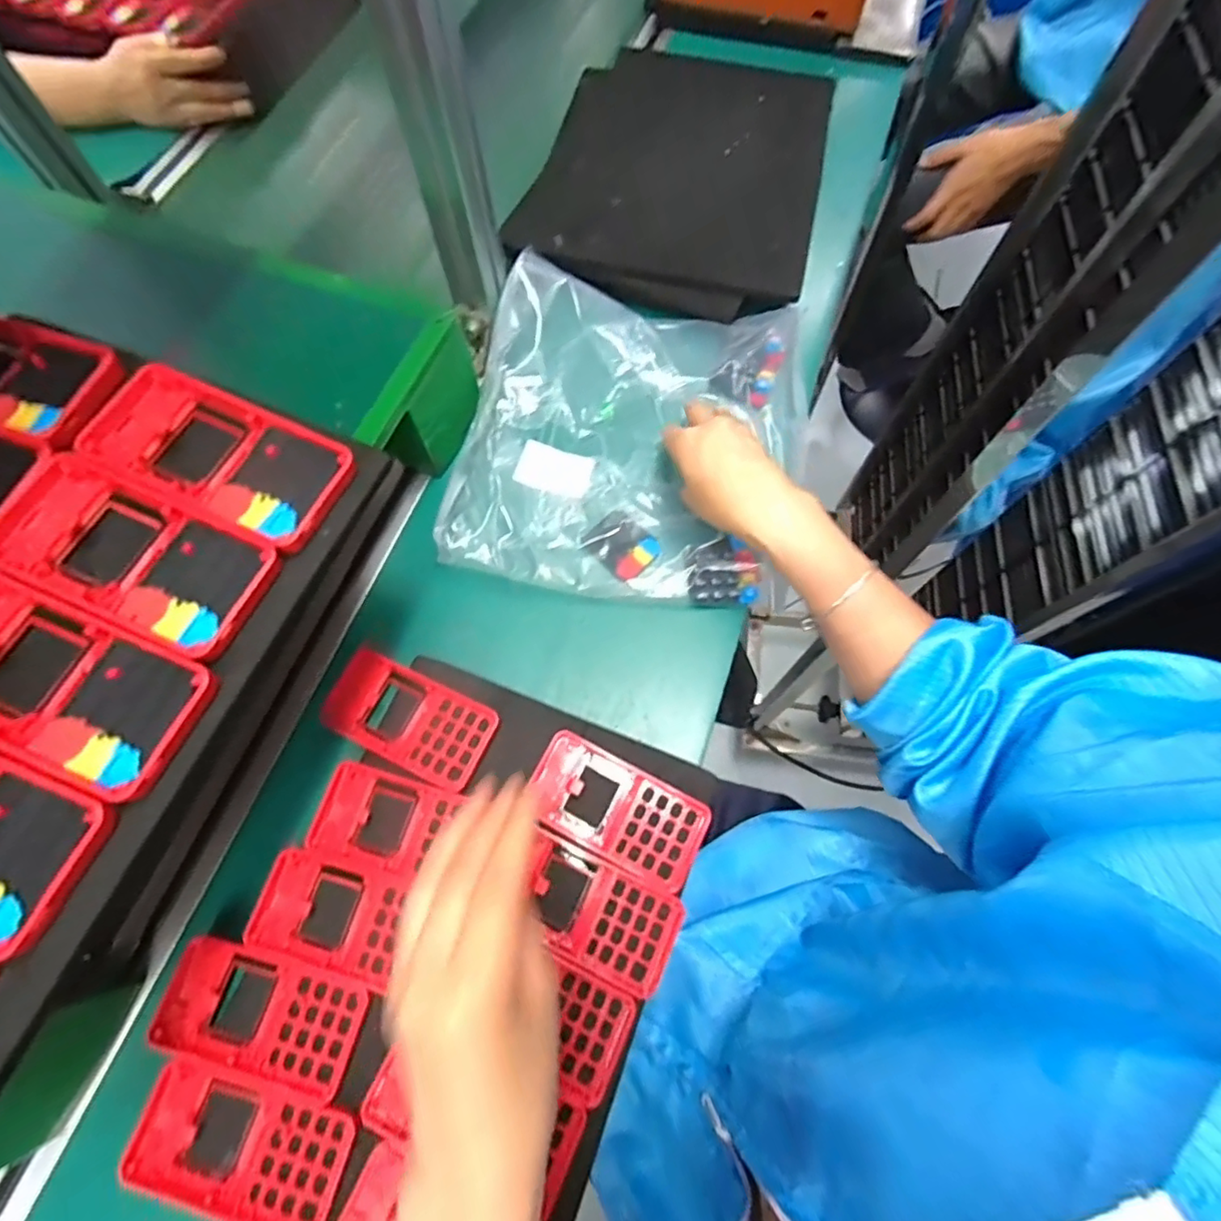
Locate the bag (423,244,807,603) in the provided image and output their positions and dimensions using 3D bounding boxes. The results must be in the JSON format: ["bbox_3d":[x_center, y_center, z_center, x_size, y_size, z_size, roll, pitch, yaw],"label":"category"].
[{"bbox_3d":[0.028,-0.162,0.512,0.279,0.087,0.295,8,69,3],"label":"bag"}]

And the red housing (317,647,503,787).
[{"bbox_3d":[-0.146,0.080,0.442,0.122,0.020,0.062,24,71,10],"label":"red housing"}]

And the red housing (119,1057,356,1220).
[{"bbox_3d":[-0.213,0.309,0.343,0.120,0.014,0.062,14,69,6],"label":"red housing"}]

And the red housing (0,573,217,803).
[{"bbox_3d":[-0.248,0.030,0.264,0.131,0.017,0.061,21,70,9],"label":"red housing"}]

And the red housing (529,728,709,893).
[{"bbox_3d":[0.004,0.137,0.414,0.122,0.014,0.062,26,71,10],"label":"red housing"}]

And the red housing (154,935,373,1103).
[{"bbox_3d":[-0.217,0.249,0.369,0.121,0.011,0.064,14,69,6],"label":"red housing"}]

